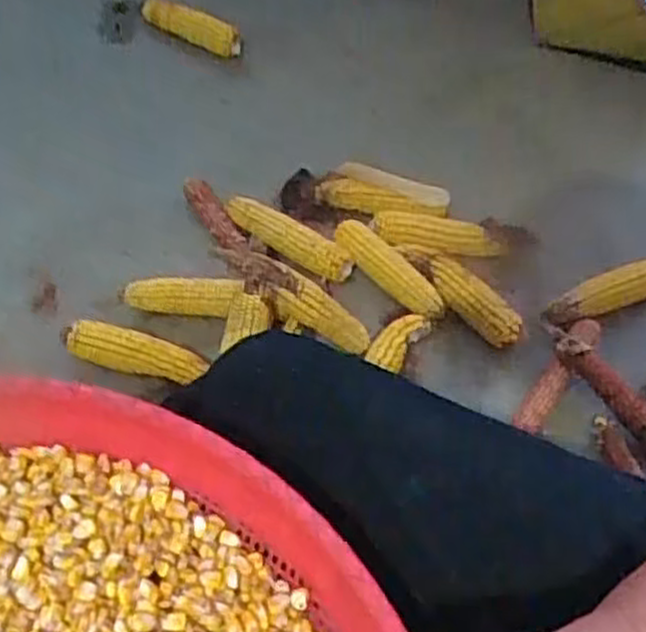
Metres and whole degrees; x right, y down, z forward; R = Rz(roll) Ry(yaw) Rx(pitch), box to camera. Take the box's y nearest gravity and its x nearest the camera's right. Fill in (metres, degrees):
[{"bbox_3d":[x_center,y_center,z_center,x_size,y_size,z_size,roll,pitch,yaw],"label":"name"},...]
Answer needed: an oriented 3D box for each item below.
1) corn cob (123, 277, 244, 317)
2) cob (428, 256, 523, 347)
[{"bbox_3d":[-0.174,-0.027,1.005,0.145,0.054,0.036,2,51,0],"label":"corn cob"},{"bbox_3d":[0.184,-0.018,1.008,0.053,0.036,0.152,-28,57,-22],"label":"cob"}]

